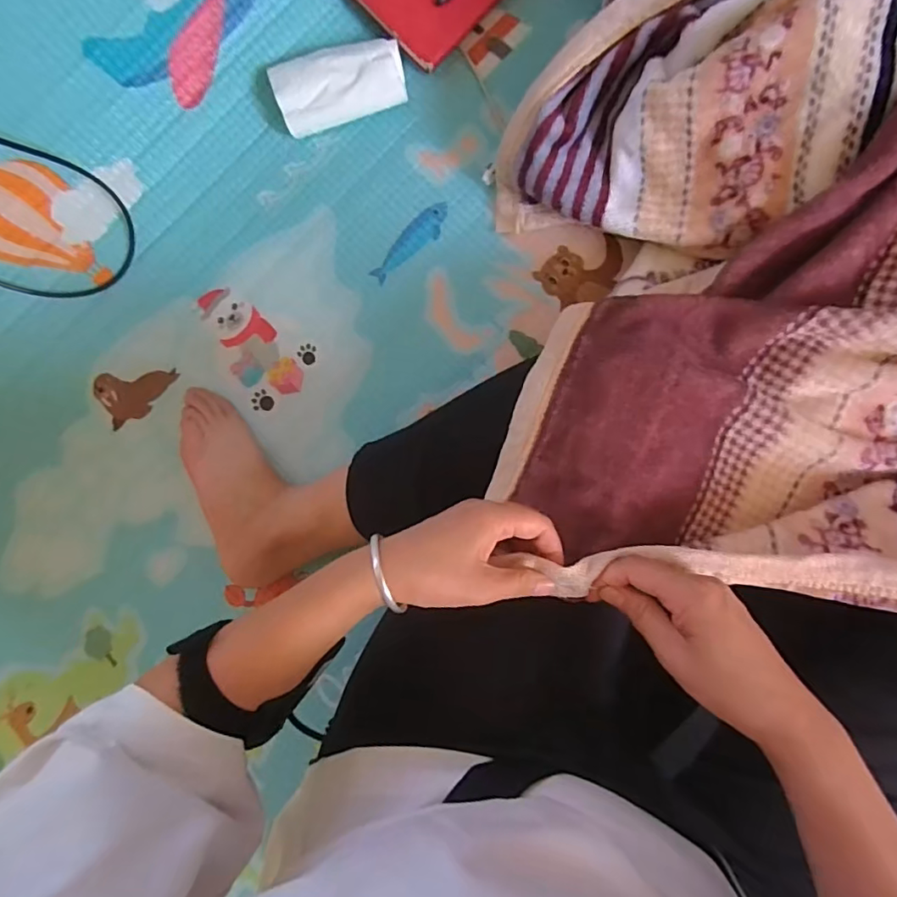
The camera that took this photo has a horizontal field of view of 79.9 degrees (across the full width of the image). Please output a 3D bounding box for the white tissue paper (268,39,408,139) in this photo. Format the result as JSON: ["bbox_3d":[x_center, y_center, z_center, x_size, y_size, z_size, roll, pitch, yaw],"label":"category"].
[{"bbox_3d":[-0.115,-0.390,0.575,0.134,0.040,0.068,-18,85,7],"label":"white tissue paper"}]

